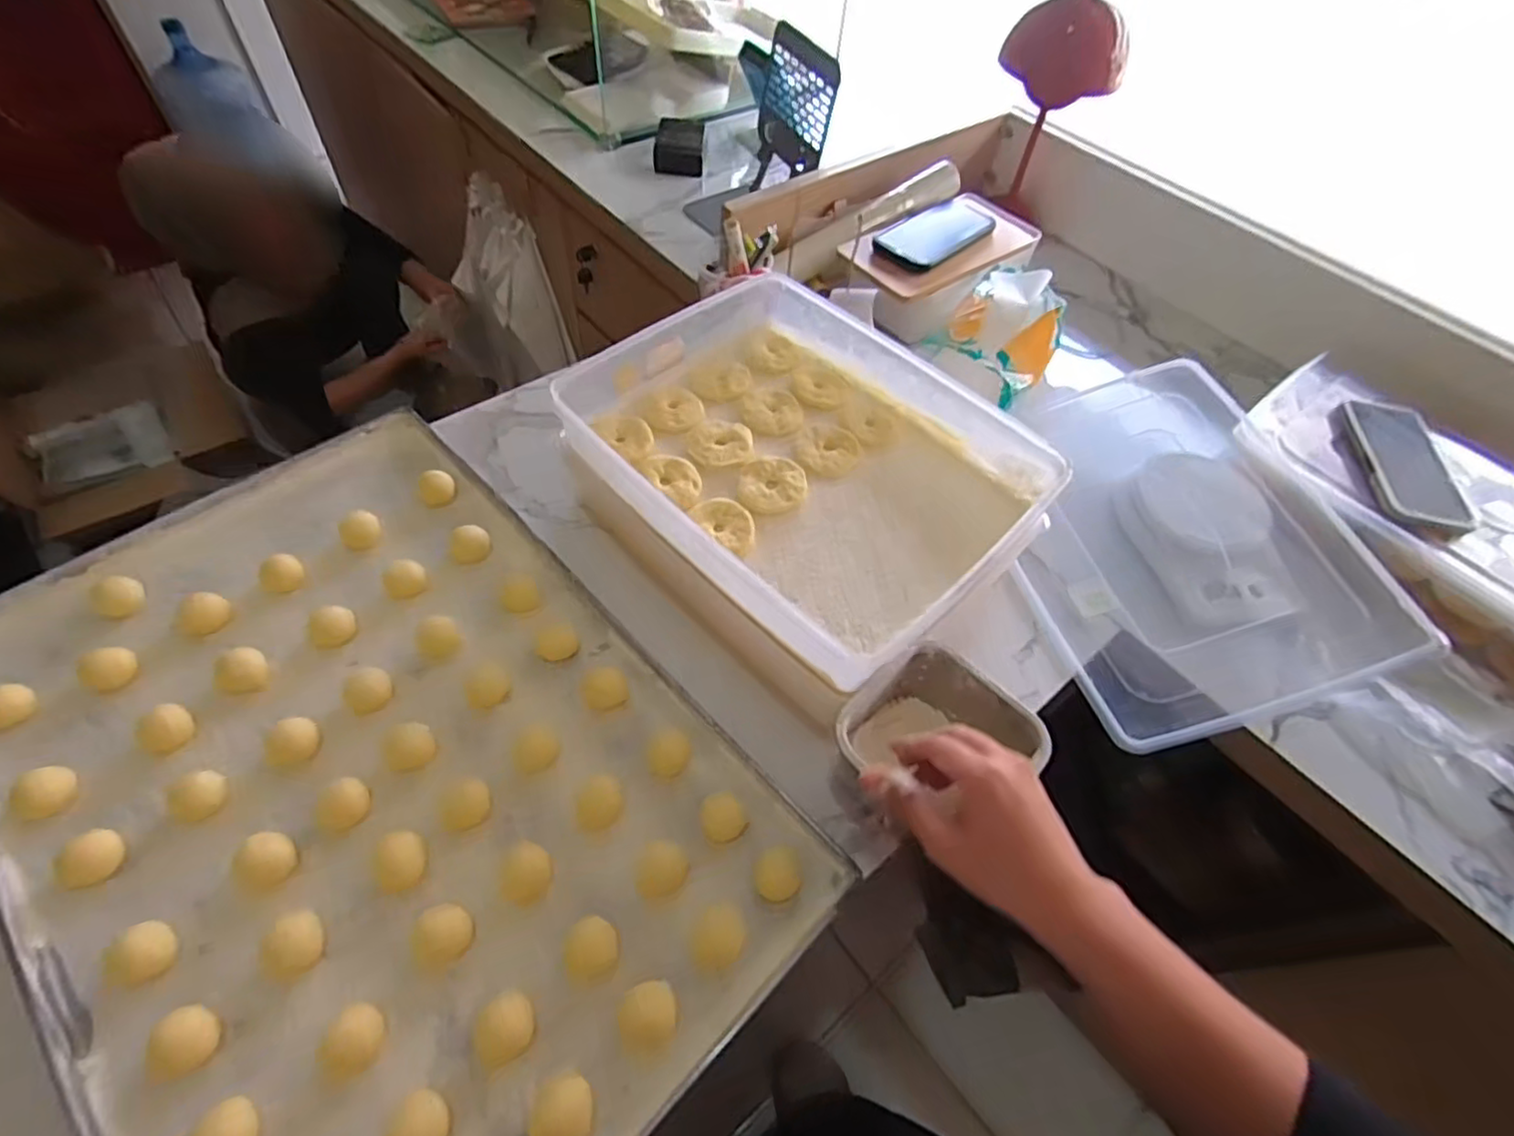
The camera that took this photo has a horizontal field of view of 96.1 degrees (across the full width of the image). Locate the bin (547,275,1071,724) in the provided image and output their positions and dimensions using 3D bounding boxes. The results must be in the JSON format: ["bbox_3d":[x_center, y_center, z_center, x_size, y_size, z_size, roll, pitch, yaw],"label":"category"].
[{"bbox_3d":[0.039,-0.087,0.605,0.283,0.102,0.364,-38,67,-26],"label":"bin"}]

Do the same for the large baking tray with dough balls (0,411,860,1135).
[{"bbox_3d":[-0.281,0.143,0.494,0.401,0.030,0.591,-37,66,-26],"label":"large baking tray with dough balls"}]

